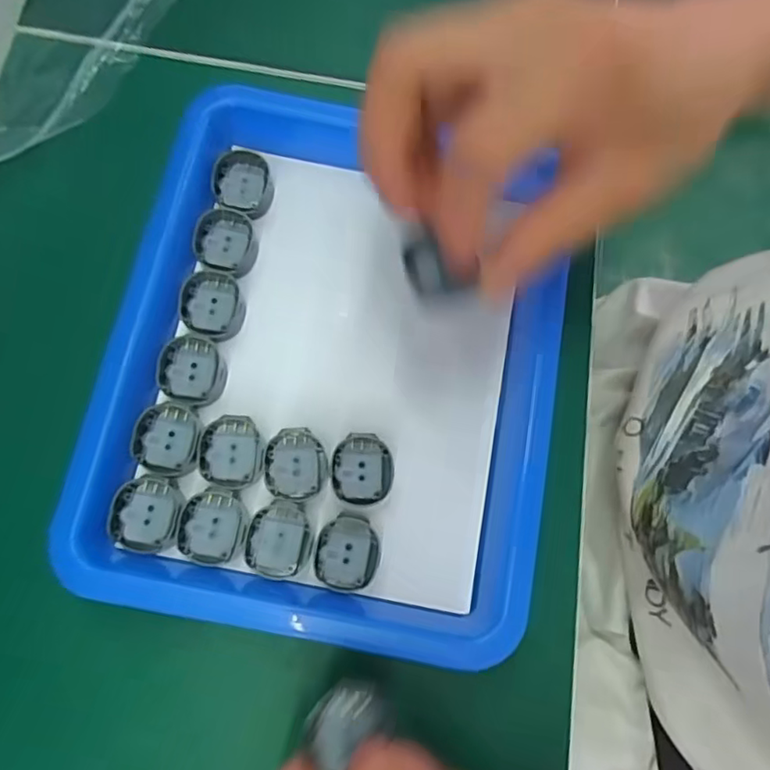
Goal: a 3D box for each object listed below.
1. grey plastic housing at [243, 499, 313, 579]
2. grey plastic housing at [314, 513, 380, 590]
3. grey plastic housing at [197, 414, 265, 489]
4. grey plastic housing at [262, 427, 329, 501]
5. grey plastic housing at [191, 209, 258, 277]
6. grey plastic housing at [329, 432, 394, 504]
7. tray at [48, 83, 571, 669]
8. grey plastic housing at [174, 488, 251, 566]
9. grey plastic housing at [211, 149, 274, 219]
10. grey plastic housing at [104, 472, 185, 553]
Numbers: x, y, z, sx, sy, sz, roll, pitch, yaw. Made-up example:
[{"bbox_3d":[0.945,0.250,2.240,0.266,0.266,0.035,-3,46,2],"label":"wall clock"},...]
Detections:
[{"bbox_3d":[-0.041,0.059,0.232,0.025,0.004,0.028,13,75,0],"label":"grey plastic housing"},{"bbox_3d":[-0.015,0.065,0.232,0.024,0.004,0.028,8,75,-1],"label":"grey plastic housing"},{"bbox_3d":[-0.062,0.026,0.240,0.025,0.005,0.028,9,75,-1],"label":"grey plastic housing"},{"bbox_3d":[-0.036,0.032,0.240,0.025,0.004,0.028,9,75,-1],"label":"grey plastic housing"},{"bbox_3d":[-0.070,-0.062,0.264,0.028,0.010,0.028,1,77,-5],"label":"grey plastic housing"},{"bbox_3d":[-0.009,0.033,0.240,0.024,0.006,0.027,11,75,0],"label":"grey plastic housing"},{"bbox_3d":[-0.022,-0.013,0.246,0.180,0.024,0.212,11,75,0],"label":"tray"},{"bbox_3d":[-0.066,0.055,0.231,0.026,0.004,0.028,12,75,0],"label":"grey plastic housing"},{"bbox_3d":[-0.064,-0.091,0.271,0.028,0.008,0.028,1,78,-7],"label":"grey plastic housing"},{"bbox_3d":[-0.092,0.049,0.230,0.025,0.006,0.028,9,75,-1],"label":"grey plastic housing"}]

